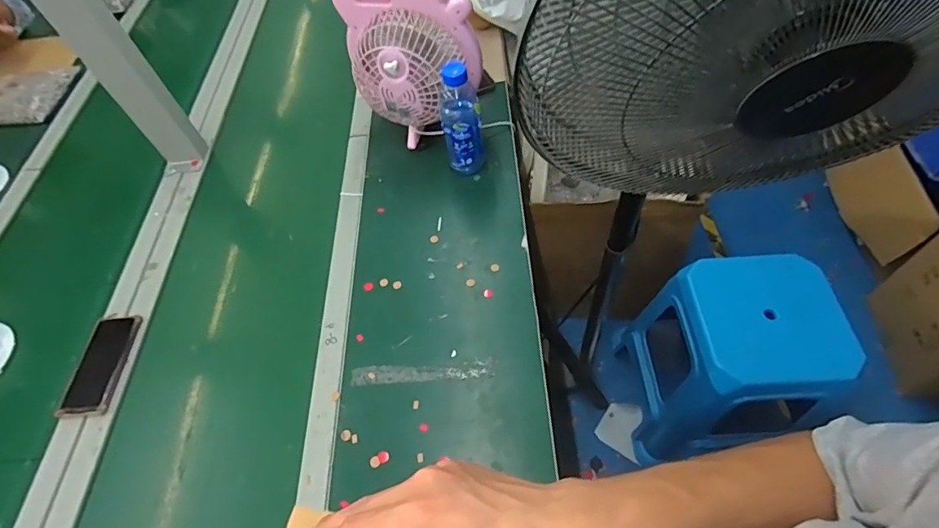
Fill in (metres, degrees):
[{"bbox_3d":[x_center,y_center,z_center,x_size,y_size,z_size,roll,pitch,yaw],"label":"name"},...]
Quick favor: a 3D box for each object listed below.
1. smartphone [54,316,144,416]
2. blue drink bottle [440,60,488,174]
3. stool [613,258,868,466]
[{"bbox_3d":[-0.580,0.158,0.767,0.067,0.017,0.169,-4,55,3],"label":"smartphone"},{"bbox_3d":[-0.013,-0.249,0.857,0.071,0.206,0.062,-5,55,2],"label":"blue drink bottle"},{"bbox_3d":[0.599,0.211,1.170,0.345,0.474,0.329,-4,55,3],"label":"stool"}]

